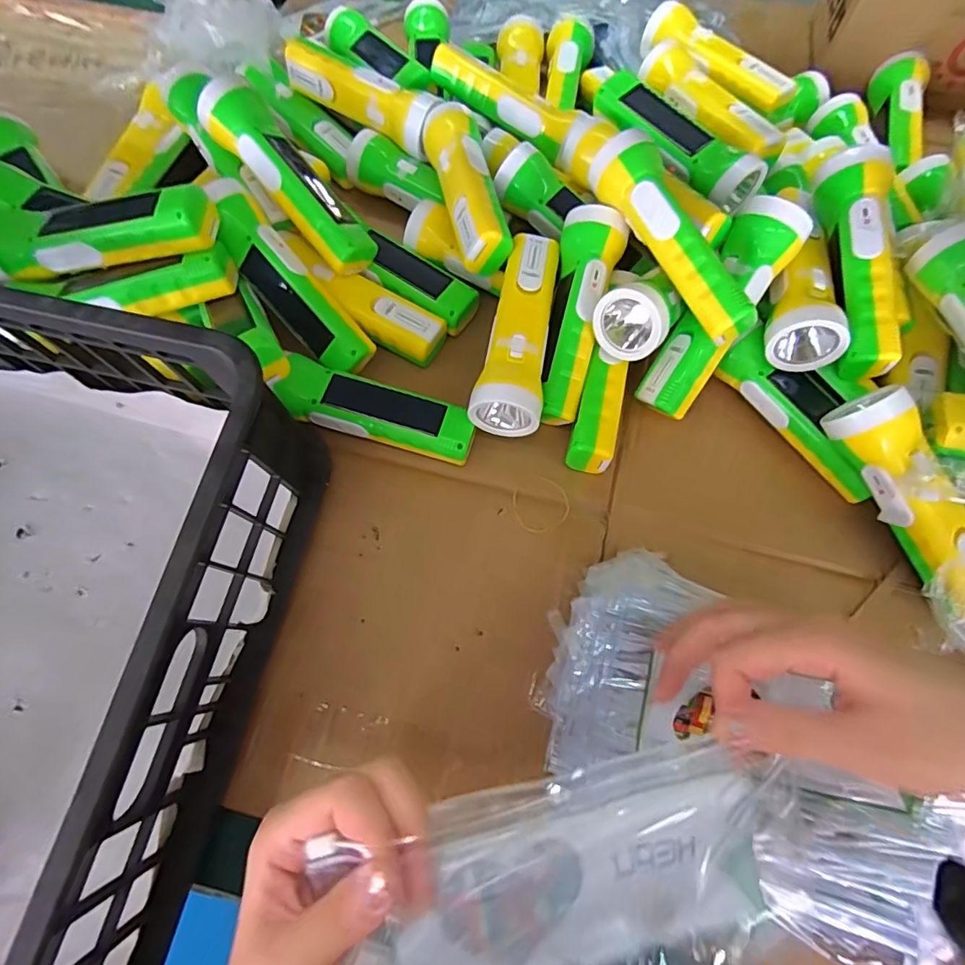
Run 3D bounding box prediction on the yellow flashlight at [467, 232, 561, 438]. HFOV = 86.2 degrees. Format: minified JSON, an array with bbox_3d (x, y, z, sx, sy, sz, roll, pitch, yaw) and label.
[{"bbox_3d":[0.031,-0.115,0.409,0.049,0.048,0.164,12,75,-2],"label":"yellow flashlight"}]

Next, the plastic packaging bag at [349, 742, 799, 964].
[{"bbox_3d":[0.040,0.180,0.223,0.213,0.012,0.101,-9,91,-12],"label":"plastic packaging bag"}]

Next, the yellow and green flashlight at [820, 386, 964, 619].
[{"bbox_3d":[0.300,0.017,0.357,0.050,0.044,0.163,-26,85,-10],"label":"yellow and green flashlight"}]

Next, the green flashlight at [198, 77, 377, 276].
[{"bbox_3d":[-0.156,-0.248,0.423,0.051,0.049,0.171,-43,96,-16],"label":"green flashlight"}]

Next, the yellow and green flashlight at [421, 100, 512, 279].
[{"bbox_3d":[-0.014,-0.256,0.450,0.046,0.051,0.172,-12,69,-6],"label":"yellow and green flashlight"}]

